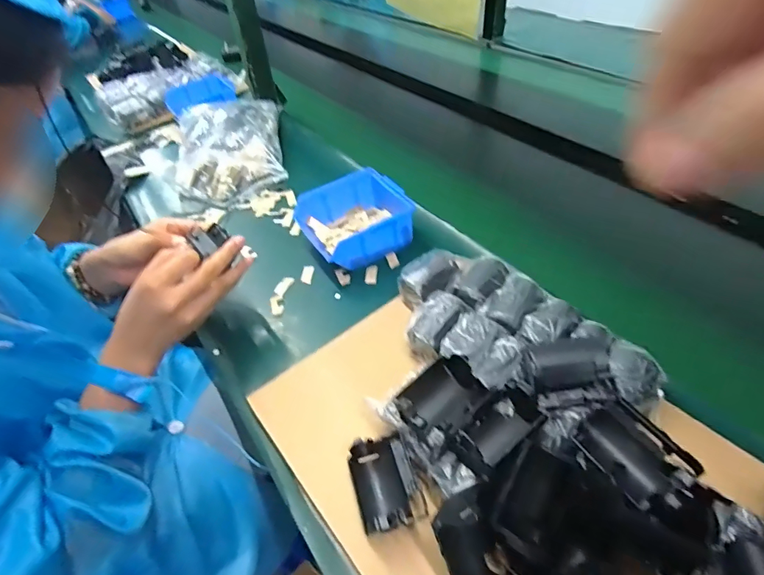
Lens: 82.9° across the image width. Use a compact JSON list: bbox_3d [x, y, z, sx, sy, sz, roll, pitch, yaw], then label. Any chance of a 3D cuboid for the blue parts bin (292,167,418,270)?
[{"bbox_3d":[-0.037,-0.091,0.604,0.131,0.072,0.130,-28,49,-20],"label":"blue parts bin"}]

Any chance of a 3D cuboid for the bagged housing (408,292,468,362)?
[{"bbox_3d":[0.056,0.040,0.454,0.045,0.045,0.070,21,52,25],"label":"bagged housing"}]

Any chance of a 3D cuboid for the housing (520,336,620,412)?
[{"bbox_3d":[0.157,0.073,0.362,0.066,0.037,0.049,-11,46,-4],"label":"housing"}]

